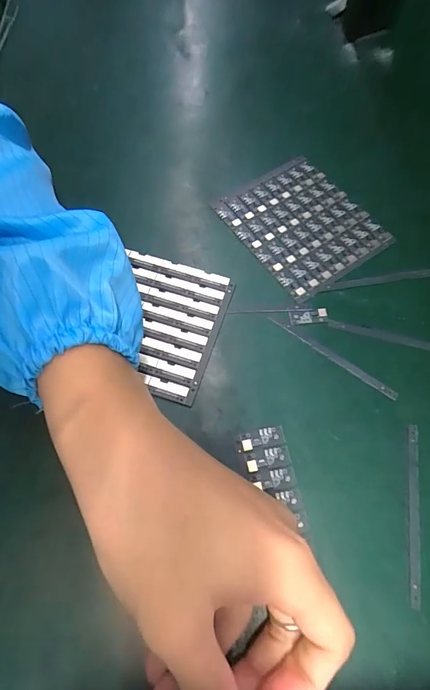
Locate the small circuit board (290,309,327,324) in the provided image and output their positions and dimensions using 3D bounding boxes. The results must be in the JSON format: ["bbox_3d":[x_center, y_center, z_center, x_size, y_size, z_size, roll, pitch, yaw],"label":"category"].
[{"bbox_3d":[0.064,-0.020,0.264,0.025,0.004,0.010,-5,66,-2],"label":"small circuit board"}]

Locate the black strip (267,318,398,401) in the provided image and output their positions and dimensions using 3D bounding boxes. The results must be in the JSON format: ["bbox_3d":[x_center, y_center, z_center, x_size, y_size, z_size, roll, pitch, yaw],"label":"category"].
[{"bbox_3d":[0.076,0.006,0.253,0.092,0.004,0.007,35,70,15],"label":"black strip"}]

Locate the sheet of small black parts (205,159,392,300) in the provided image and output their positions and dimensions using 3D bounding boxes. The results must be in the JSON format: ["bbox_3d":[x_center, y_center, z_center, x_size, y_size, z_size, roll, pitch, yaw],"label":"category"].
[{"bbox_3d":[0.066,-0.093,0.296,0.090,0.004,0.107,-32,70,-13],"label":"sheet of small black parts"}]

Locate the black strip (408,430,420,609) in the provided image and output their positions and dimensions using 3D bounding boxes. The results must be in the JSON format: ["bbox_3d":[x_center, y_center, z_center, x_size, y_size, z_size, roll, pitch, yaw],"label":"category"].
[{"bbox_3d":[0.111,0.091,0.215,0.006,0.004,0.094,10,66,5],"label":"black strip"}]

